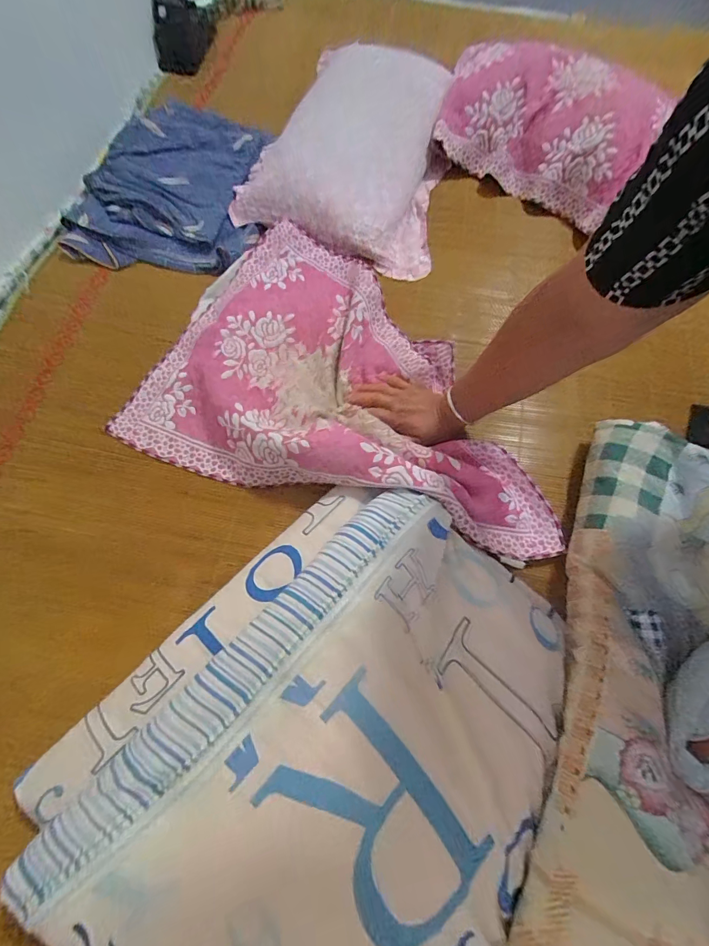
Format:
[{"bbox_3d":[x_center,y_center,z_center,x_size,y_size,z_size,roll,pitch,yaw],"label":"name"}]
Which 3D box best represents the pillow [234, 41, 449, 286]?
[{"bbox_3d":[0.014,-0.595,0.716,0.325,0.093,0.472,15,72,7],"label":"pillow"}]

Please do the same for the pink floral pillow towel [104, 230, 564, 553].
[{"bbox_3d":[0.013,-0.159,0.573,0.574,0.073,0.411,16,68,3],"label":"pink floral pillow towel"}]

